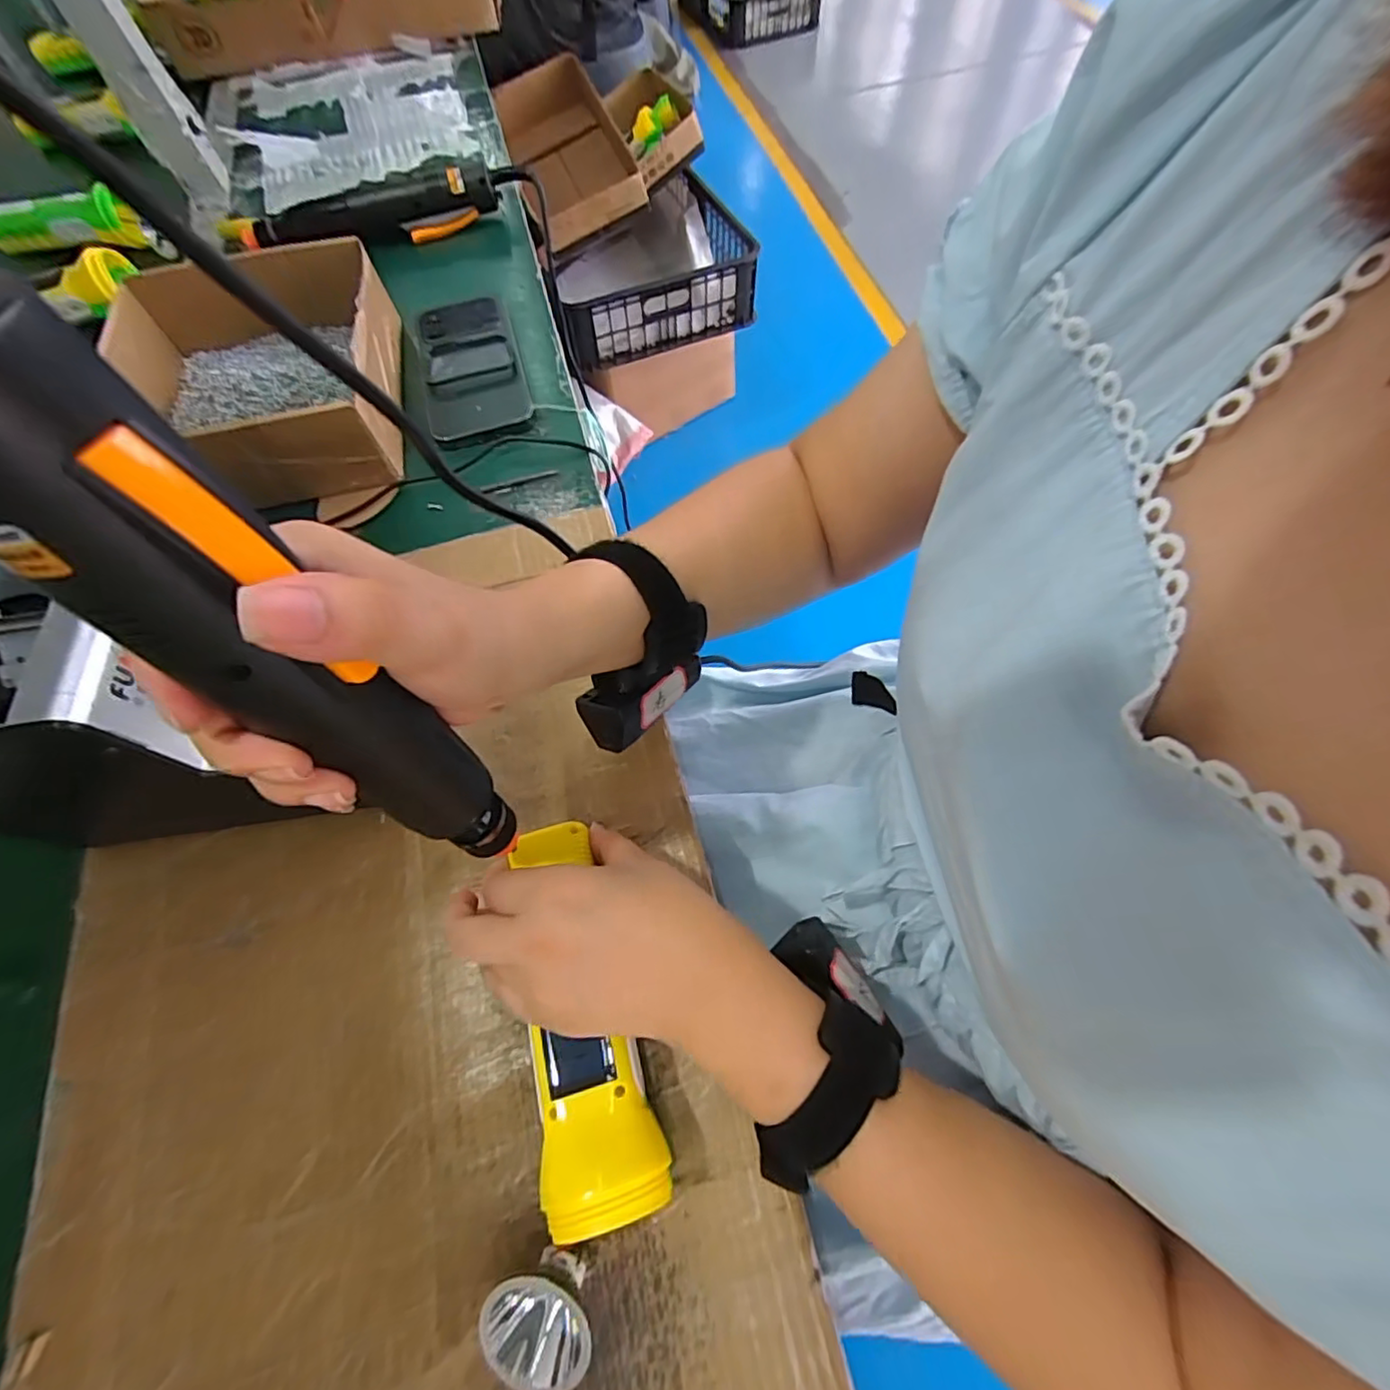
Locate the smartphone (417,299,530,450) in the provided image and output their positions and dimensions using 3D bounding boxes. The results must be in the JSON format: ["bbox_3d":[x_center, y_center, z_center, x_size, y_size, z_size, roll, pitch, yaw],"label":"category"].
[{"bbox_3d":[-0.182,-0.267,0.498,0.077,0.016,0.157,-17,65,-5],"label":"smartphone"}]

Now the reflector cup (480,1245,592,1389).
[{"bbox_3d":[-0.059,0.249,0.242,0.037,0.032,0.040,-1,65,2],"label":"reflector cup"}]

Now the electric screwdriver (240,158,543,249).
[{"bbox_3d":[-0.292,-0.457,0.574,0.277,0.046,0.046,-9,65,-2],"label":"electric screwdriver"}]

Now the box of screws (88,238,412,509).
[{"bbox_3d":[-0.336,-0.246,0.465,0.200,0.067,0.213,-13,65,-4],"label":"box of screws"}]

